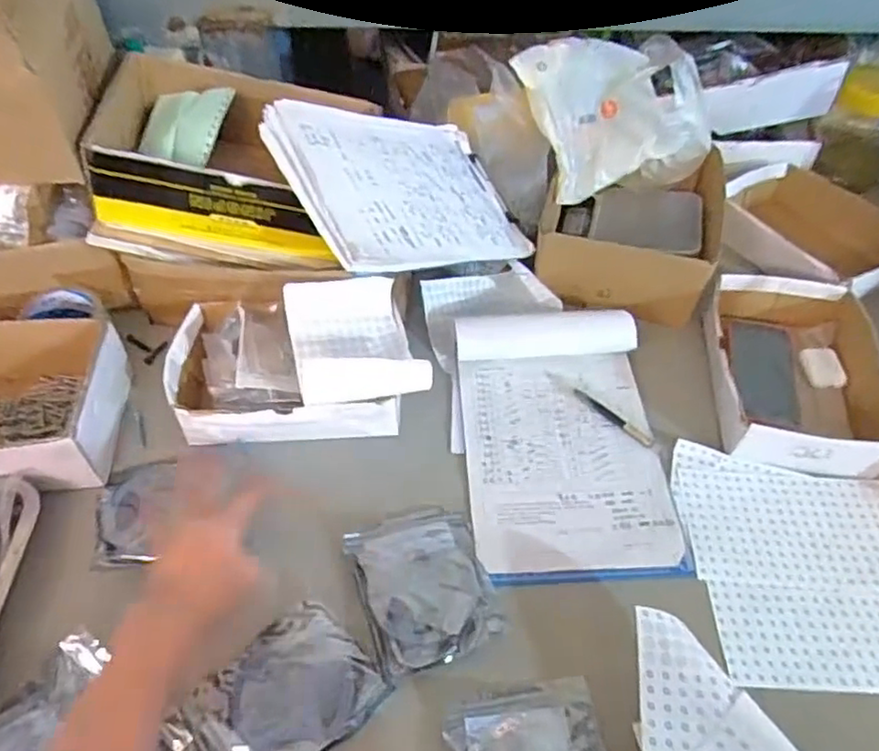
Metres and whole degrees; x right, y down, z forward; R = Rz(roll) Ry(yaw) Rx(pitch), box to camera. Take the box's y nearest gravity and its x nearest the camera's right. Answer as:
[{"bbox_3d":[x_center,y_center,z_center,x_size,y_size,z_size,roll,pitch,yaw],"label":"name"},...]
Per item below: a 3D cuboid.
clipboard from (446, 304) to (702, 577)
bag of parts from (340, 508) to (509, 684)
[{"bbox_3d":[0.130,0.062,0.704,0.217,0.030,0.329,-1,51,-2],"label":"clipboard"},{"bbox_3d":[-0.015,0.190,0.596,0.117,0.013,0.148,-16,53,-14],"label":"bag of parts"}]

